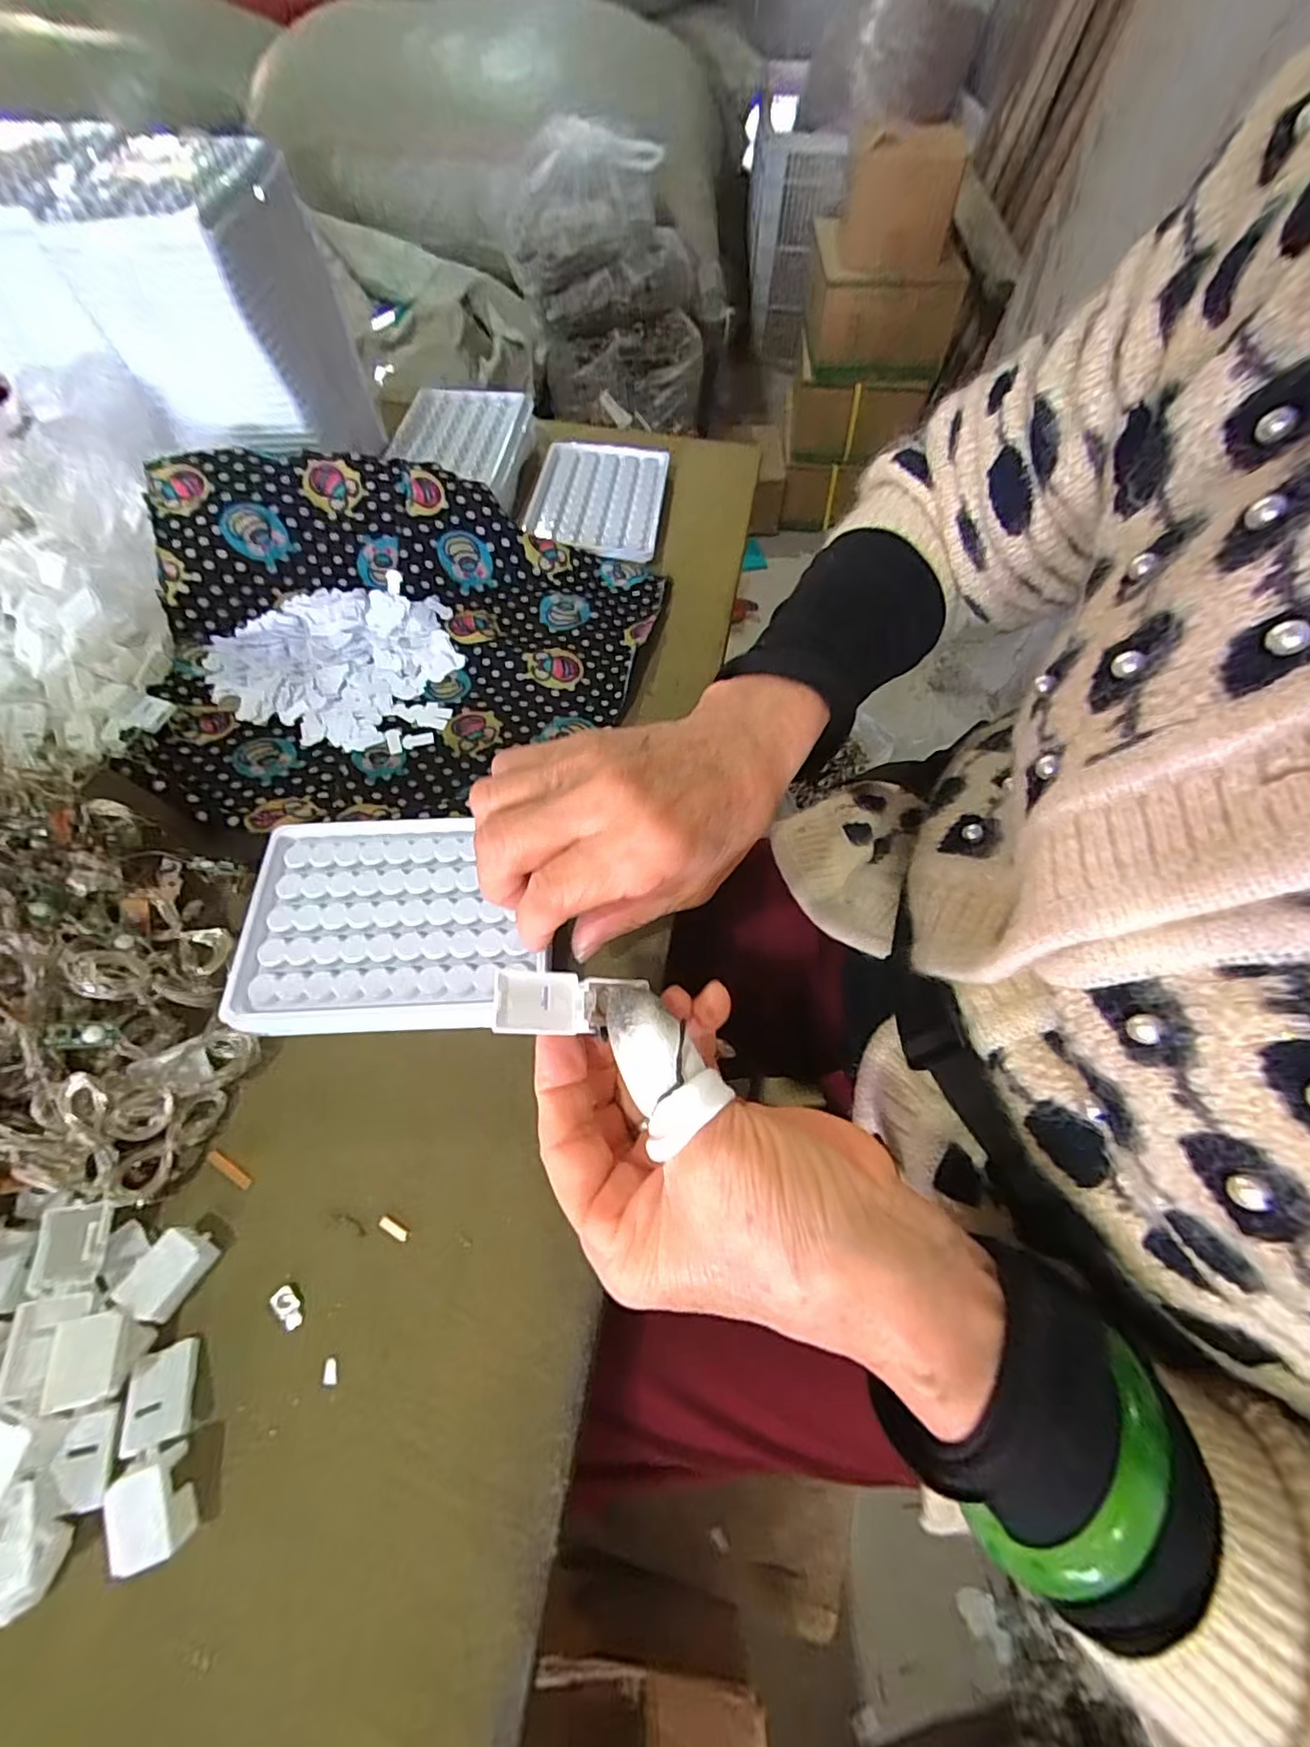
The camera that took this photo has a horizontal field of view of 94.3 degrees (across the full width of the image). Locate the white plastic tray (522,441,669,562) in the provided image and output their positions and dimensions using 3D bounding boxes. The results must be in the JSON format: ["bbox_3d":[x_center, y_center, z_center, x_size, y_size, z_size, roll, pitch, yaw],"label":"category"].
[{"bbox_3d":[-0.044,-0.282,0.456,0.096,0.008,0.130,6,61,1],"label":"white plastic tray"}]

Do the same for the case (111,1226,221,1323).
[{"bbox_3d":[-0.176,0.144,0.221,0.018,0.013,0.026,25,63,11],"label":"case"}]

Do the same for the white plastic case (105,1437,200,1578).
[{"bbox_3d":[-0.158,0.199,0.191,0.019,0.016,0.027,-20,64,-13],"label":"white plastic case"}]

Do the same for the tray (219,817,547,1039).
[{"bbox_3d":[-0.117,0.022,0.276,0.124,0.017,0.095,-1,62,-3],"label":"tray"}]

